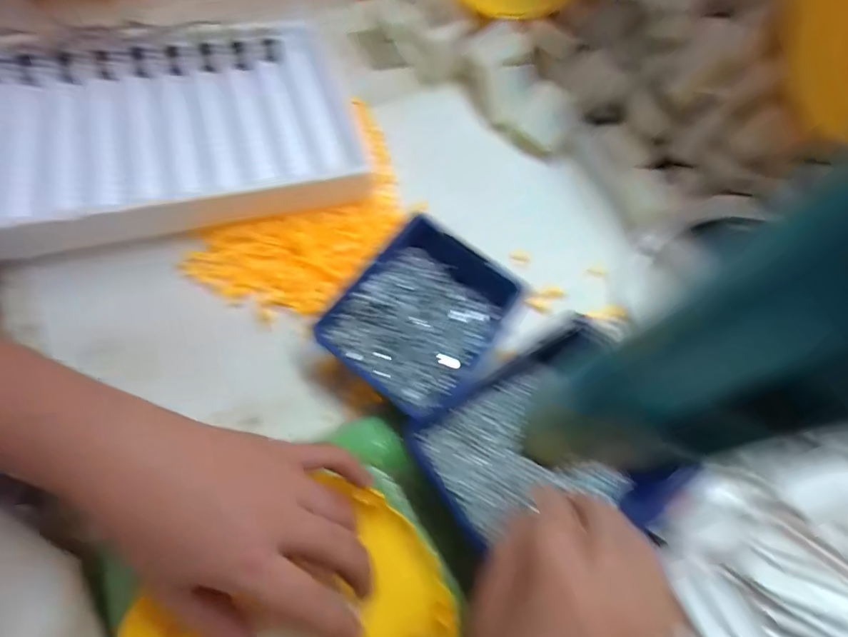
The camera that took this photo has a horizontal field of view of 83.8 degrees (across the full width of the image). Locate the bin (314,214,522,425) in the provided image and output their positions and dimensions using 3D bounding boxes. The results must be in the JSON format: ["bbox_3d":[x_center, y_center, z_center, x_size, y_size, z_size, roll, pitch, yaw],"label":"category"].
[{"bbox_3d":[-0.001,-0.002,0.381,0.120,0.044,0.144,37,64,9],"label":"bin"}]

